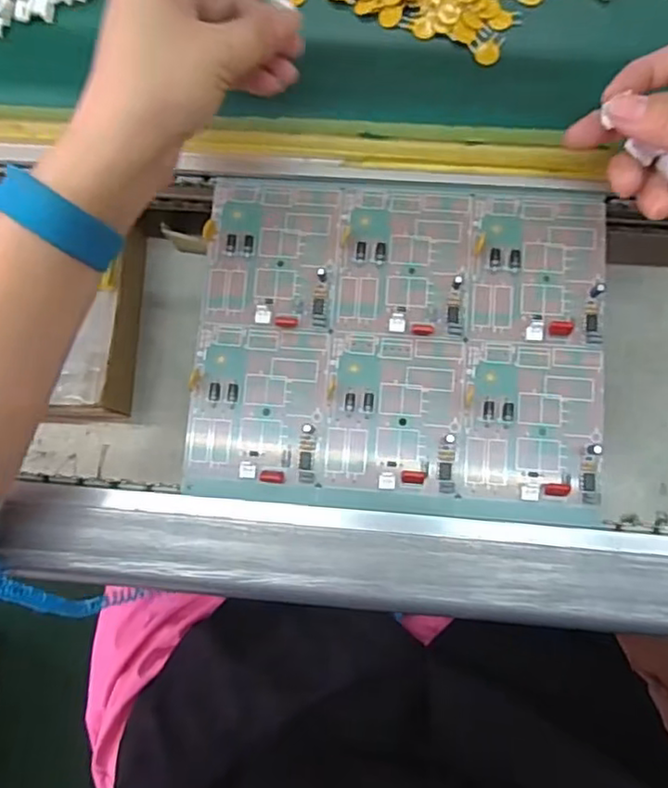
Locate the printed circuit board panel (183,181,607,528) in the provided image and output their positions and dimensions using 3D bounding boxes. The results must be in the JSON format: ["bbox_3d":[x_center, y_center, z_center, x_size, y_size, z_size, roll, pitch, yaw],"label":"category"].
[{"bbox_3d":[0.034,-0.027,0.346,0.214,0.006,0.176,4,82,4],"label":"printed circuit board panel"}]

